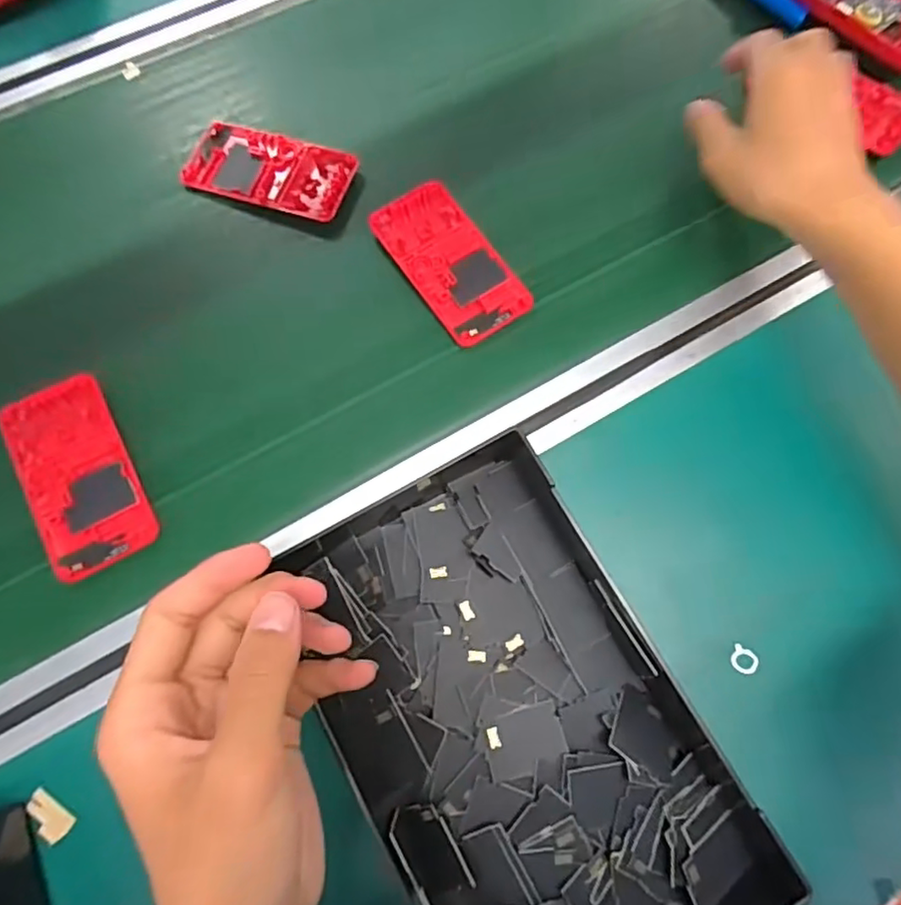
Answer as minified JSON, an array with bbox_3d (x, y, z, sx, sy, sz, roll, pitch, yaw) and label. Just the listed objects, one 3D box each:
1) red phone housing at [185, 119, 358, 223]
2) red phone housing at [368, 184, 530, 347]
[{"bbox_3d":[-0.134,-0.208,0.453,0.121,0.008,0.061,18,72,6],"label":"red phone housing"},{"bbox_3d":[-0.001,-0.132,0.429,0.059,0.013,0.122,-33,74,-11],"label":"red phone housing"}]

